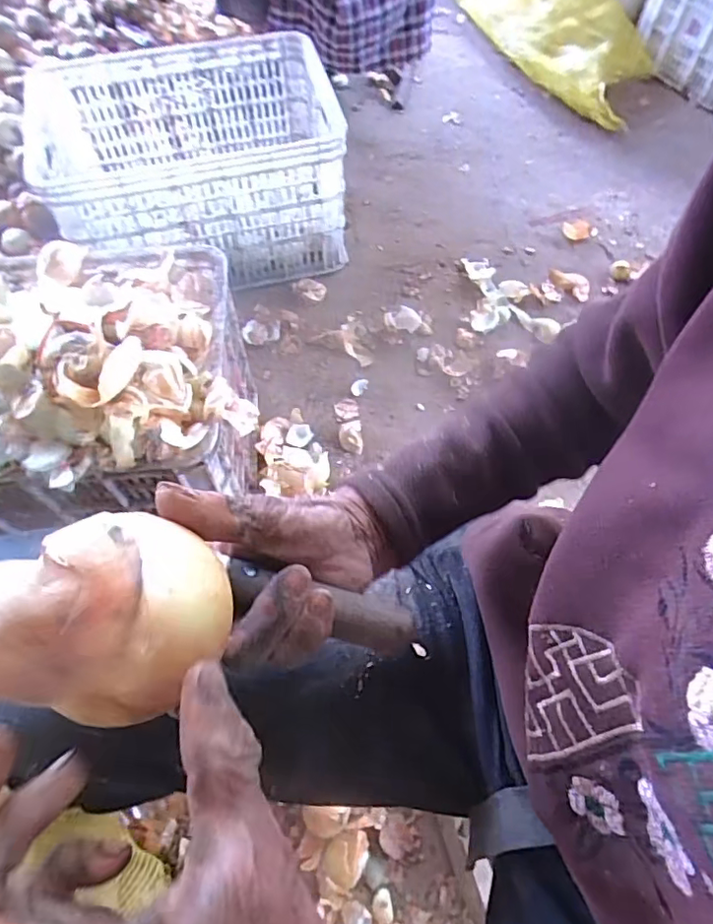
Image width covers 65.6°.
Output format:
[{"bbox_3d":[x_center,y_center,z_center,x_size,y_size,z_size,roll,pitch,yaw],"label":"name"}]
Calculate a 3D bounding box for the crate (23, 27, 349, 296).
[{"bbox_3d":[-0.319,-0.607,1.122,0.544,0.263,0.449,-12,64,-6],"label":"crate"}]

